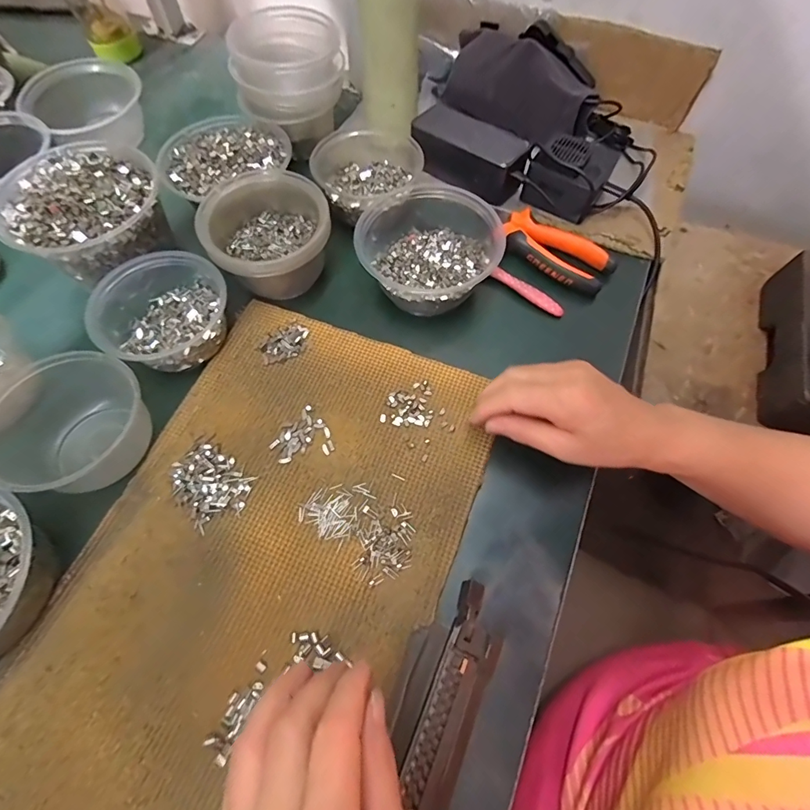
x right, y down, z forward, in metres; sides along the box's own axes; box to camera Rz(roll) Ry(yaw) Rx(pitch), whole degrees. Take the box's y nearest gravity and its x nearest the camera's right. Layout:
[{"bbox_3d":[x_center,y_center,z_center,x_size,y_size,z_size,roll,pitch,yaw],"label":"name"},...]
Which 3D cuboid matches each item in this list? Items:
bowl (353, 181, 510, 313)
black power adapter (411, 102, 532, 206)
[{"bbox_3d":[0.020,-0.152,0.422,0.126,0.058,0.125,0,64,0],"label":"bowl"},{"bbox_3d":[0.075,-0.287,0.489,0.134,0.054,0.058,30,68,13],"label":"black power adapter"}]

